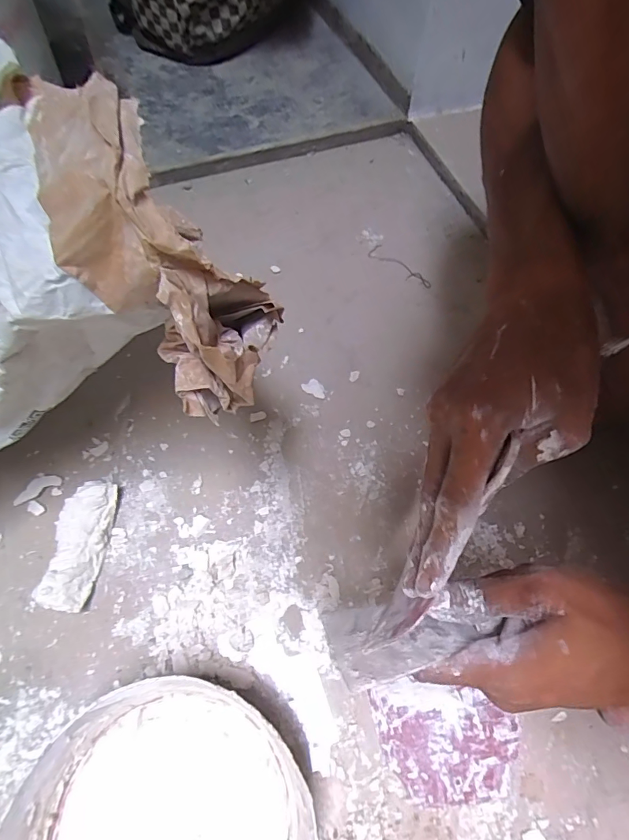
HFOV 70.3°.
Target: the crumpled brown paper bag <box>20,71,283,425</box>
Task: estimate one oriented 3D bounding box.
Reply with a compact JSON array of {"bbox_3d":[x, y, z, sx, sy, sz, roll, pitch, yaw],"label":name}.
[{"bbox_3d":[-0.075,-0.077,0.214,0.082,0.161,0.073,18,59,48],"label":"crumpled brown paper bag"}]

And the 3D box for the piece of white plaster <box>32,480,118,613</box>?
[{"bbox_3d":[-0.203,0.106,0.384,0.041,0.026,0.103,5,64,1],"label":"piece of white plaster"}]

